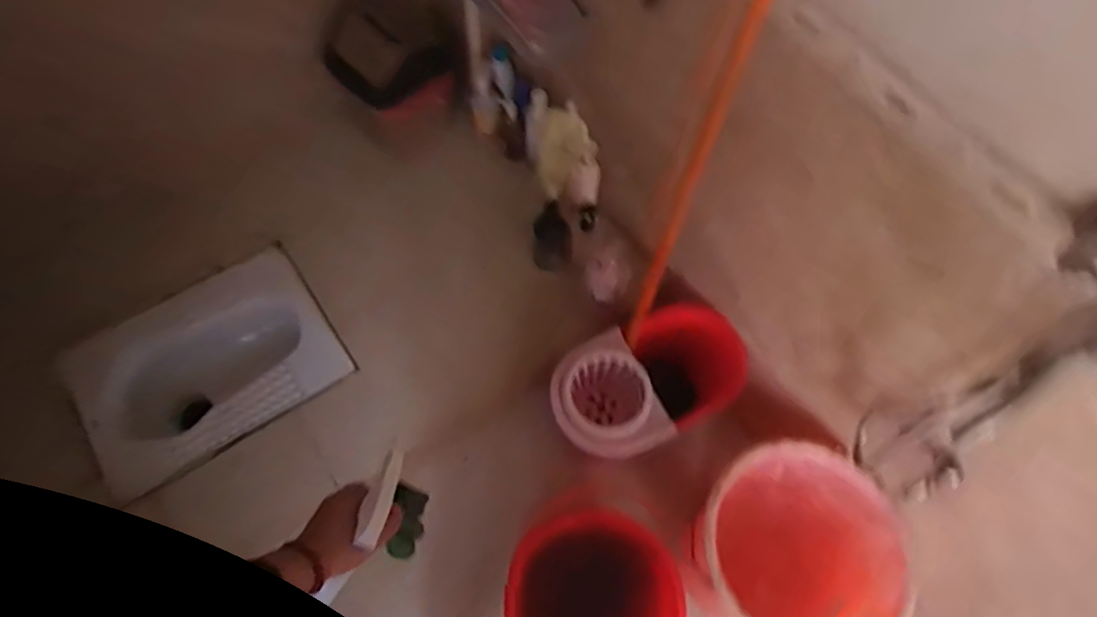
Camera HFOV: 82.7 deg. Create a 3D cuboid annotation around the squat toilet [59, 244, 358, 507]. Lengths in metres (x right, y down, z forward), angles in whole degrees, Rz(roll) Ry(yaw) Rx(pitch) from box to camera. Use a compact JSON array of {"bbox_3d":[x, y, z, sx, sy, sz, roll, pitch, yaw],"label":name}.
[{"bbox_3d":[-0.691,0.131,1.295,0.486,0.174,0.343,-34,70,-16],"label":"squat toilet"}]

